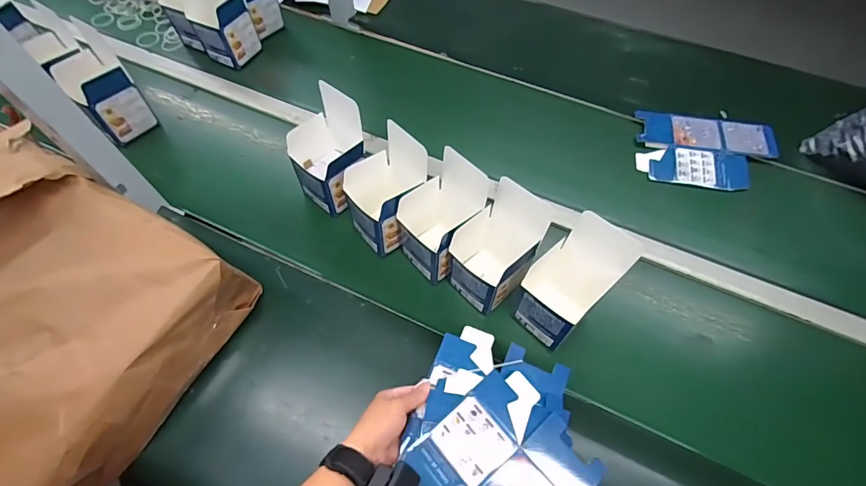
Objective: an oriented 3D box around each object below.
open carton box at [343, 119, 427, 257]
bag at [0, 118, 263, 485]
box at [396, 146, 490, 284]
[{"bbox_3d":[-0.070,-0.069,0.612,0.092,0.184,0.089,-31,56,-21],"label":"open carton box"},{"bbox_3d":[-0.544,0.041,0.531,0.550,0.106,0.317,31,68,8],"label":"bag"},{"bbox_3d":[0.009,-0.032,0.592,0.089,0.170,0.095,-35,57,-23],"label":"box"}]

